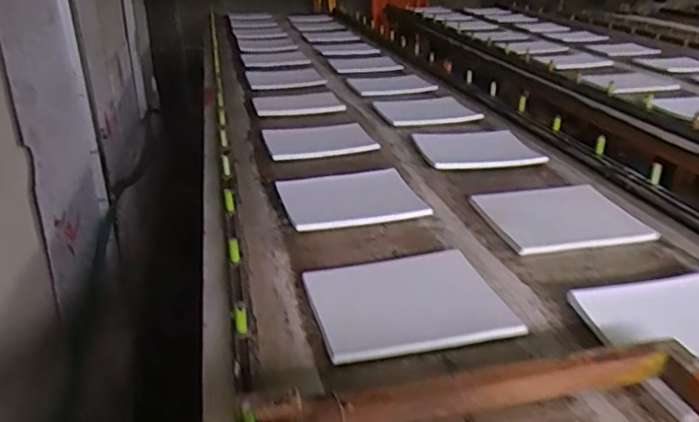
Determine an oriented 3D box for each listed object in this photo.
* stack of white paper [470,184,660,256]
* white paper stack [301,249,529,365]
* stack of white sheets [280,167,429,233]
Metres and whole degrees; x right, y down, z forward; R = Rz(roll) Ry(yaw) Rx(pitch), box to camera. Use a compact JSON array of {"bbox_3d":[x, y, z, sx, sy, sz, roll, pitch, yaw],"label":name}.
[{"bbox_3d":[0.396,0.011,1.102,0.261,0.028,0.242,-4,26,-9],"label":"stack of white paper"},{"bbox_3d":[0.084,0.131,0.865,0.274,0.015,0.228,-6,26,-13],"label":"white paper stack"},{"bbox_3d":[0.002,-0.029,1.172,0.269,0.024,0.210,-9,27,-19],"label":"stack of white sheets"}]

